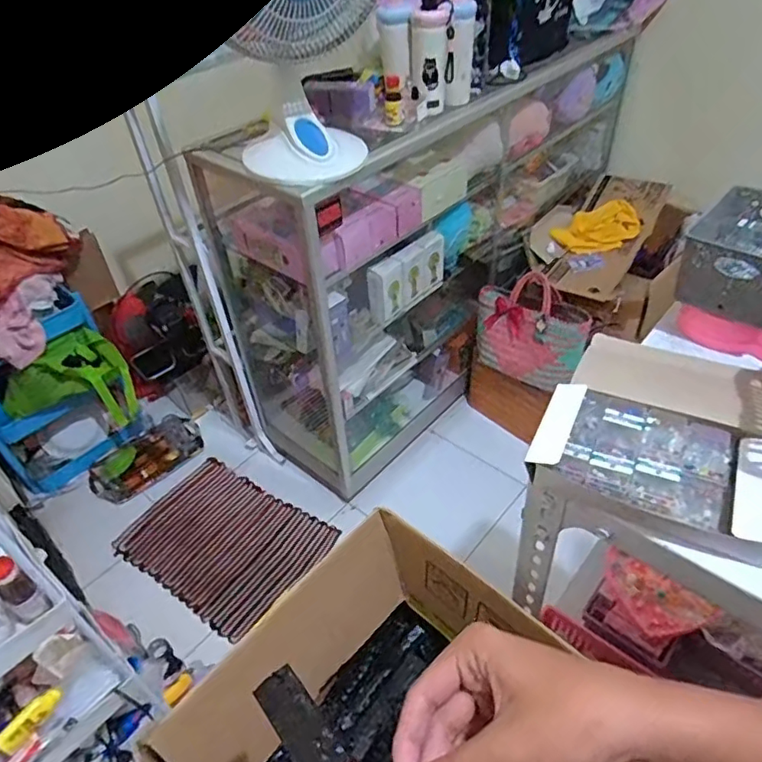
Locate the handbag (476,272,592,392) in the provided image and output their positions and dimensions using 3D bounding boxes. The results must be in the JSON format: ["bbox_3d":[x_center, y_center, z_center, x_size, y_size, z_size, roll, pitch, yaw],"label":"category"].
[{"bbox_3d":[0.438,-0.150,1.657,0.317,0.296,0.113,27,51,30],"label":"handbag"}]

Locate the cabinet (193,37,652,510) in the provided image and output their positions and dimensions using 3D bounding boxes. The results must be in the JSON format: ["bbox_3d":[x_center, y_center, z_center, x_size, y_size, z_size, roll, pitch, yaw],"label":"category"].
[{"bbox_3d":[0.172,-0.421,1.757,0.431,0.944,1.281,30,53,32],"label":"cabinet"}]

